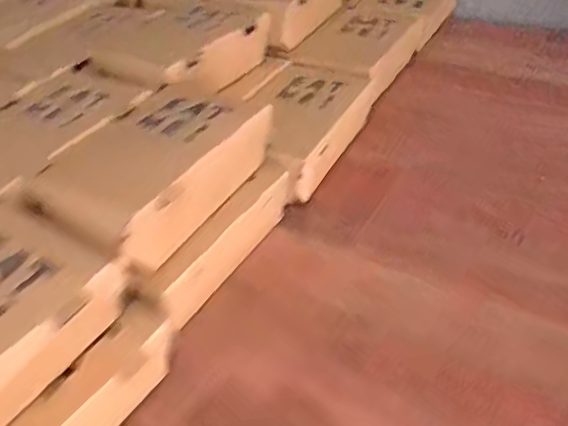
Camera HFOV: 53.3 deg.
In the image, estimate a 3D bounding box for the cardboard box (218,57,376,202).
[{"bbox_3d":[0.004,-0.078,0.511,0.115,0.051,0.155,18,46,25],"label":"cardboard box"}]

